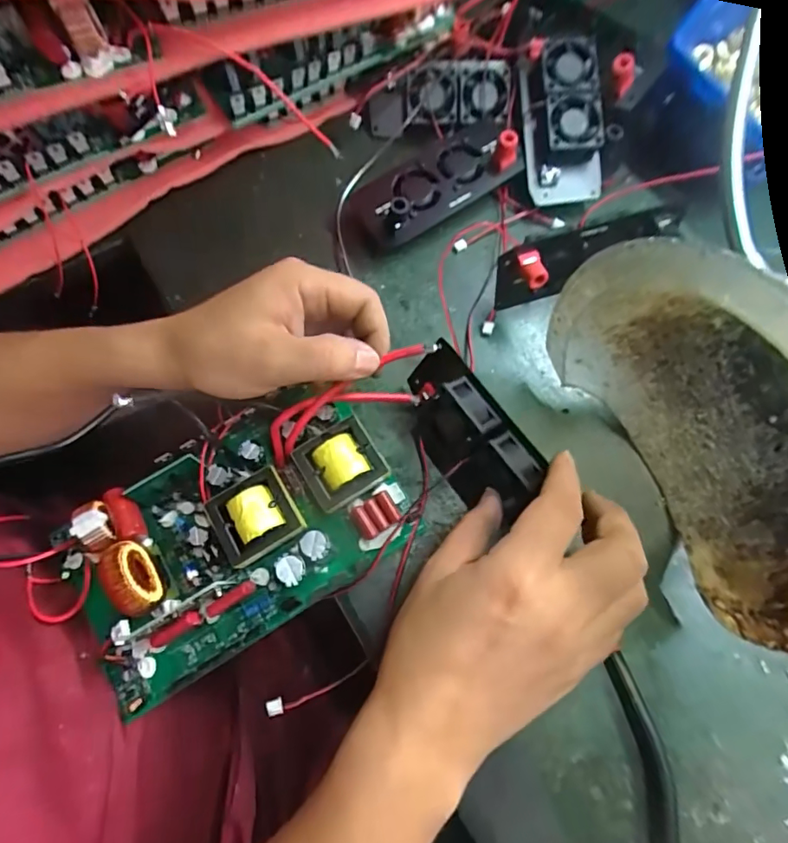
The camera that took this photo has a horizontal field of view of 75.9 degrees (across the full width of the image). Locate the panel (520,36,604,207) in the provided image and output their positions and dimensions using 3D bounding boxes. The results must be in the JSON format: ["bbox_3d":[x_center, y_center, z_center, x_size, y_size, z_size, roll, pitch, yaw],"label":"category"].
[{"bbox_3d":[0.134,-0.239,0.400,0.057,0.029,0.123,0,88,-2],"label":"panel"}]

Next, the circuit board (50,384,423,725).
[{"bbox_3d":[-0.099,0.066,0.306,0.199,0.053,0.128,-29,76,-10],"label":"circuit board"}]

